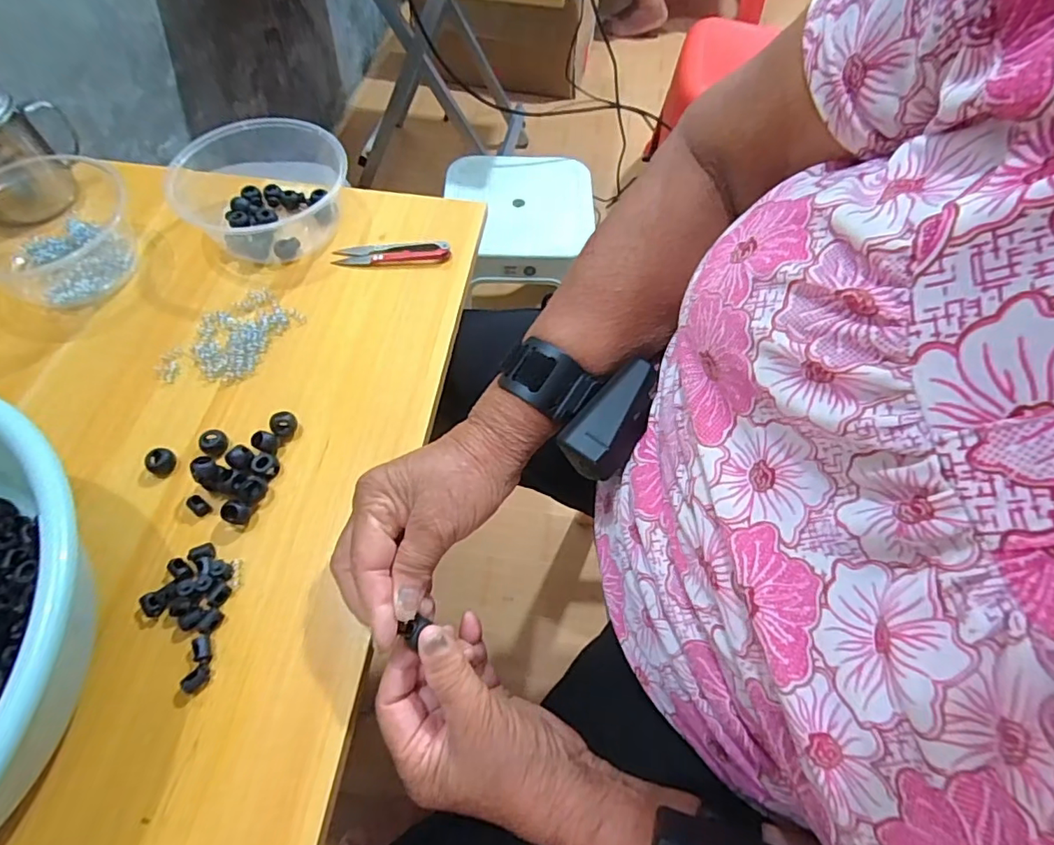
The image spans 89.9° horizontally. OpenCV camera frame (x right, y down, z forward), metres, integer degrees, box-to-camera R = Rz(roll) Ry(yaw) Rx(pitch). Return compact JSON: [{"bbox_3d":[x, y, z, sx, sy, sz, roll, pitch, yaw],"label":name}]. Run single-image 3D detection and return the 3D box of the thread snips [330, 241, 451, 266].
[{"bbox_3d":[-0.118,-0.149,0.464,0.099,0.012,0.020,-1,60,-2],"label":"thread snips"}]

